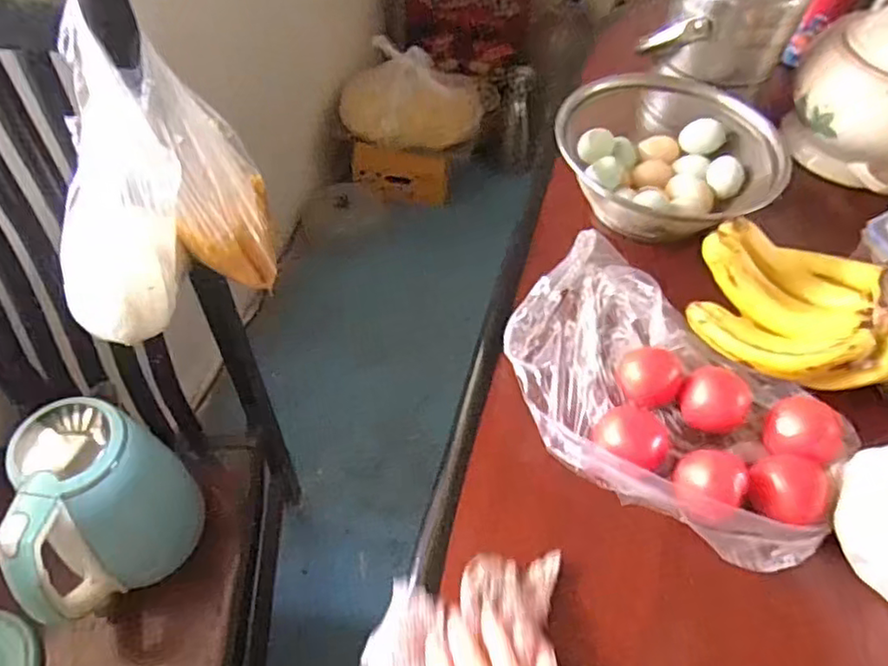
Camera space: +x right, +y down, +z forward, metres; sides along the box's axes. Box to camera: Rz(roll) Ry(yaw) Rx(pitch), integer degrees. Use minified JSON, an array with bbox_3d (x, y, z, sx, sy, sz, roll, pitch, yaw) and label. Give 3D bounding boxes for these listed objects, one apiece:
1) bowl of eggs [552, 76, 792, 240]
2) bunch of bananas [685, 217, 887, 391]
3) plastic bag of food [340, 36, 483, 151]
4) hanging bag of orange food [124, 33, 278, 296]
[{"bbox_3d":[0.267,-0.205,0.733,0.238,0.096,0.219,2,54,-3],"label":"bowl of eggs"},{"bbox_3d":[0.331,-0.036,0.589,0.176,0.085,0.153,5,54,-1],"label":"bunch of bananas"},{"bbox_3d":[-0.085,-0.642,1.746,0.378,0.170,0.244,-2,54,-6],"label":"plastic bag of food"},{"bbox_3d":[-0.211,-0.143,0.581,0.094,0.211,0.071,-28,22,-22],"label":"hanging bag of orange food"}]

